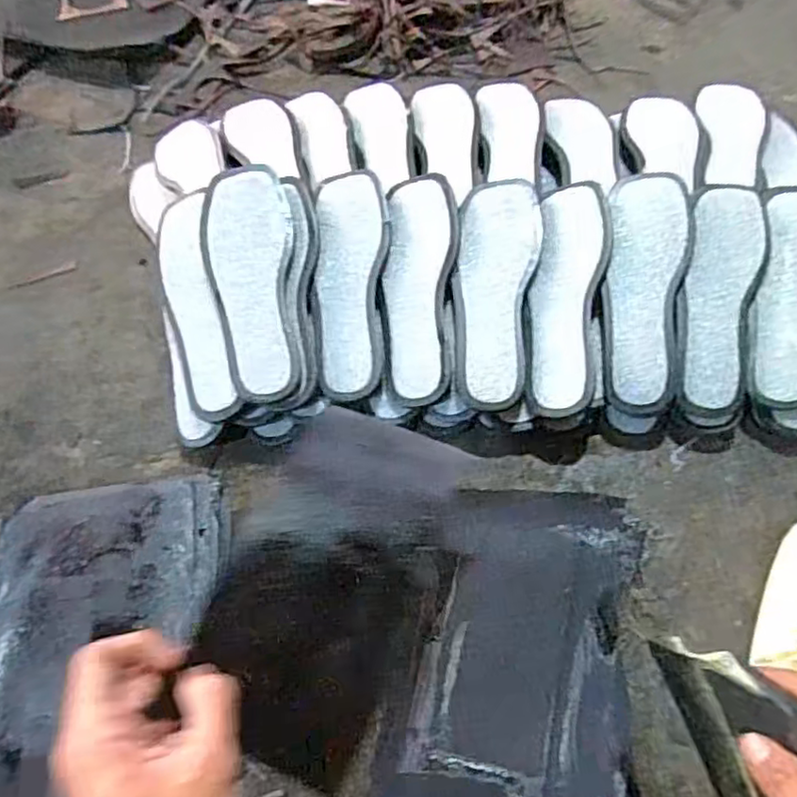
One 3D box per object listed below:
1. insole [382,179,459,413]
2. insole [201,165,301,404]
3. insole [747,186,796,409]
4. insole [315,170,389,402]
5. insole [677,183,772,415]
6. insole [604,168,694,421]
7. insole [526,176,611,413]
[{"bbox_3d":[0.020,-0.112,0.638,0.067,0.008,0.232,0,78,12],"label":"insole"},{"bbox_3d":[-0.140,-0.113,0.619,0.082,0.014,0.236,-9,78,-2],"label":"insole"},{"bbox_3d":[0.383,-0.107,0.629,0.070,0.025,0.233,13,79,9],"label":"insole"},{"bbox_3d":[-0.047,-0.115,0.638,0.068,0.009,0.233,-1,77,2],"label":"insole"},{"bbox_3d":[0.313,-0.101,0.625,0.076,0.024,0.232,11,77,8],"label":"insole"},{"bbox_3d":[0.236,-0.106,0.619,0.075,0.012,0.239,7,79,6],"label":"insole"},{"bbox_3d":[0.160,-0.098,0.616,0.066,0.019,0.230,7,78,6],"label":"insole"}]

